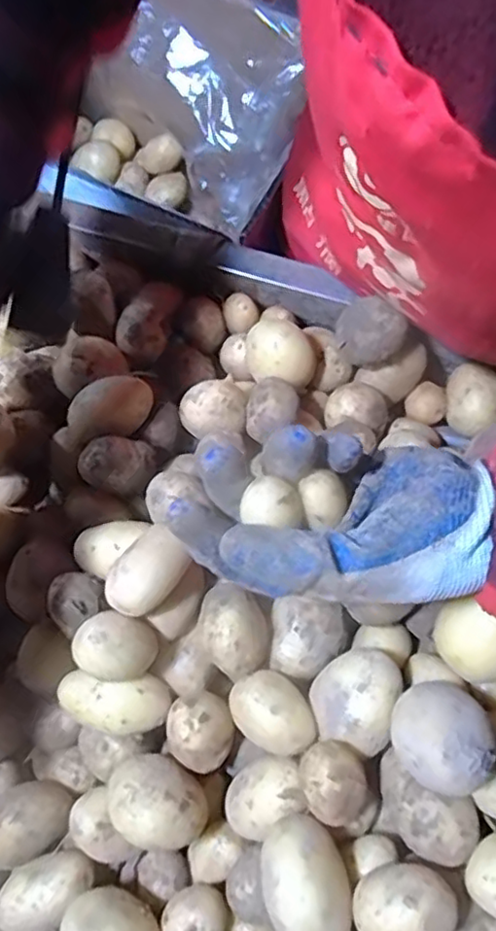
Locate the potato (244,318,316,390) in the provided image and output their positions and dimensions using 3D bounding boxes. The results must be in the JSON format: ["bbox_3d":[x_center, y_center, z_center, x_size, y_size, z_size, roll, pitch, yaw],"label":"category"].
[{"bbox_3d":[0.022,-0.079,0.451,0.052,0.035,0.035,22,75,4],"label":"potato"}]

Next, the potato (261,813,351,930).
[{"bbox_3d":[0.028,0.202,0.305,0.039,0.030,0.057,-18,44,-2],"label":"potato"}]

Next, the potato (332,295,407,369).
[{"bbox_3d":[0.083,-0.093,0.441,0.031,0.043,0.047,-44,80,-12],"label":"potato"}]

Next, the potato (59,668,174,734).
[{"bbox_3d":[-0.078,0.137,0.370,0.063,0.026,0.031,3,75,-1],"label":"potato"}]

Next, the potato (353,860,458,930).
[{"bbox_3d":[0.072,0.205,0.297,0.043,0.036,0.032,-26,77,-8],"label":"potato"}]

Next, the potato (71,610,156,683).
[{"bbox_3d":[-0.074,0.101,0.353,0.042,0.036,0.036,19,75,3],"label":"potato"}]

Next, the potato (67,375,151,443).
[{"bbox_3d":[-0.091,-0.036,0.427,0.055,0.032,0.035,-18,76,-6],"label":"potato"}]

